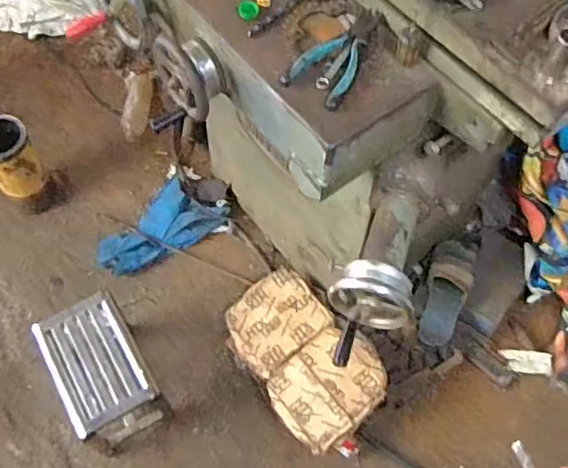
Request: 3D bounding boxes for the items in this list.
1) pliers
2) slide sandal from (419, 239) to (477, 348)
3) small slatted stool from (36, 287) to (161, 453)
[{"bbox_3d":[0.090,-0.274,0.905,0.095,0.028,0.193,32,66,16],"label":"pliers"},{"bbox_3d":[0.433,0.152,1.573,0.124,0.082,0.287,17,77,9],"label":"slide sandal"},{"bbox_3d":[-0.424,0.327,1.436,0.204,0.234,0.290,-28,65,-15],"label":"small slatted stool"}]

